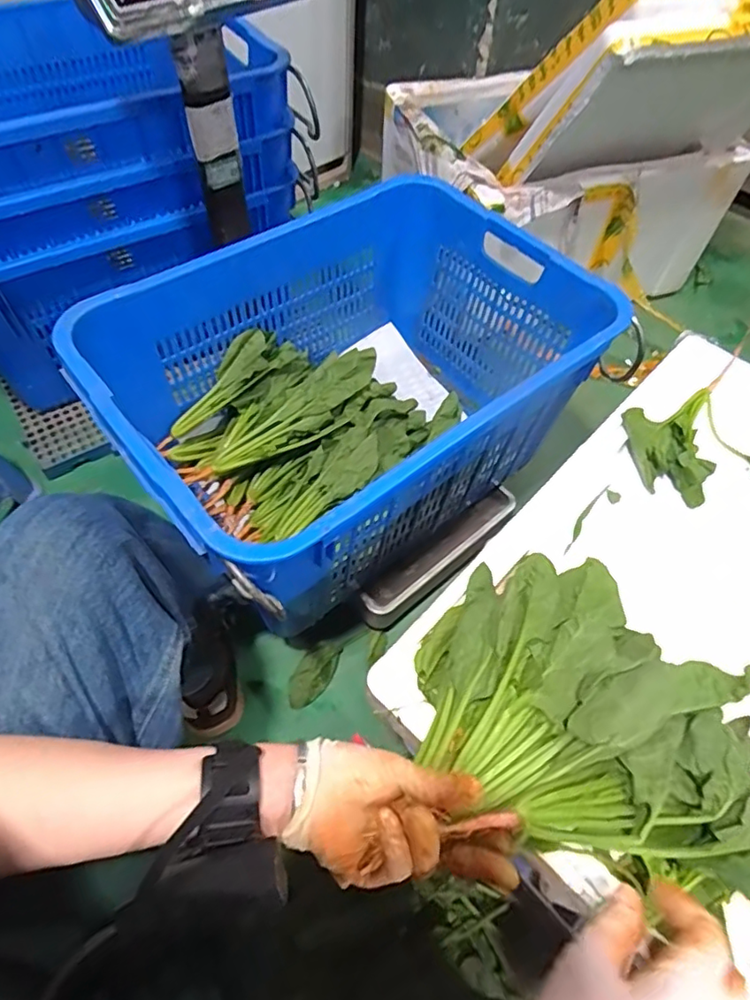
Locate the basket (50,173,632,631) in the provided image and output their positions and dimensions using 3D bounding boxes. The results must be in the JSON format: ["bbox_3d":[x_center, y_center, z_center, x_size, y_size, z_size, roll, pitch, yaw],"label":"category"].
[{"bbox_3d":[-0.022,-0.134,0.772,0.588,0.283,0.398,-35,65,-22],"label":"basket"}]

